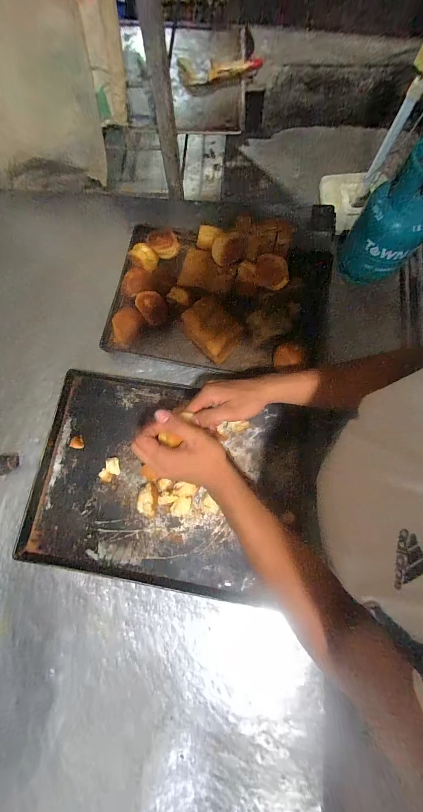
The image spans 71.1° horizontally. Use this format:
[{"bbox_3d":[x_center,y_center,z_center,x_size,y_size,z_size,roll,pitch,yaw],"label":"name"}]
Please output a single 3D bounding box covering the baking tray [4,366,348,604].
[{"bbox_3d":[-0.059,0.132,0.531,0.506,0.028,0.341,9,77,3],"label":"baking tray"}]

